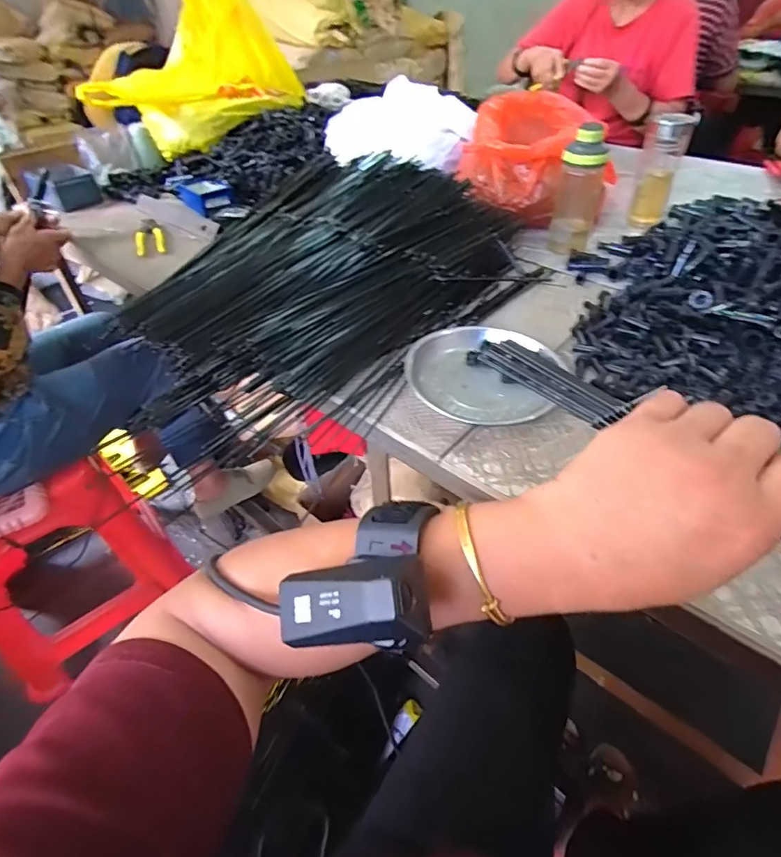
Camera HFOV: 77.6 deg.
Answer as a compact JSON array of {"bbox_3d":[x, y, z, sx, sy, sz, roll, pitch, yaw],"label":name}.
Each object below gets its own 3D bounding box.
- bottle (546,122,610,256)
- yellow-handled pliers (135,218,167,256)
[{"bbox_3d":[0.318,-0.402,0.818,0.068,0.180,0.060,15,47,18],"label":"bottle"},{"bbox_3d":[-0.460,-0.365,0.925,0.049,0.016,0.139,-18,46,-15],"label":"yellow-handled pliers"}]

